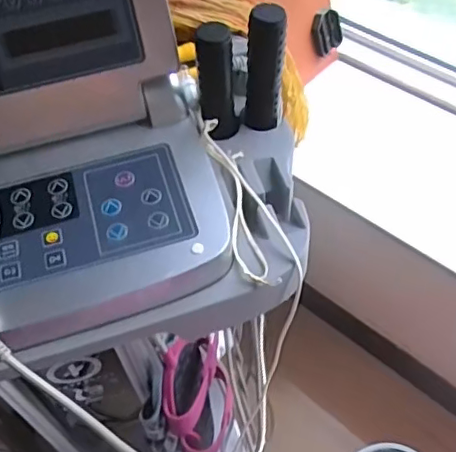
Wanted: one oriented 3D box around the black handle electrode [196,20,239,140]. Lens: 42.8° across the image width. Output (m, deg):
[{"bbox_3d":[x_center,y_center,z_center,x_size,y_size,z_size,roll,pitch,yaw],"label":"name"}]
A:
[{"bbox_3d":[-0.009,-0.112,0.467,0.029,0.095,0.034,-6,54,1],"label":"black handle electrode"}]

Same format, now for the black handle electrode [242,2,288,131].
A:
[{"bbox_3d":[0.029,-0.127,0.478,0.033,0.108,0.021,-3,54,2],"label":"black handle electrode"}]

